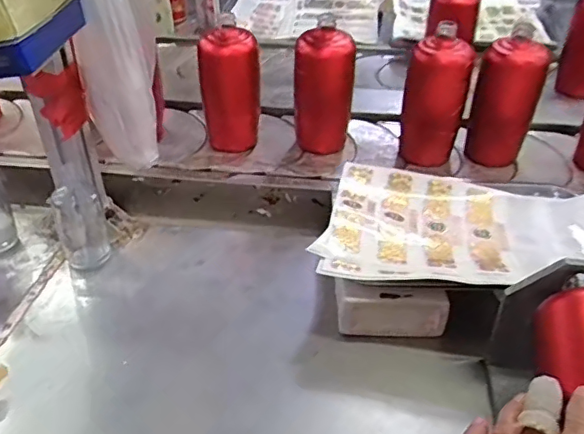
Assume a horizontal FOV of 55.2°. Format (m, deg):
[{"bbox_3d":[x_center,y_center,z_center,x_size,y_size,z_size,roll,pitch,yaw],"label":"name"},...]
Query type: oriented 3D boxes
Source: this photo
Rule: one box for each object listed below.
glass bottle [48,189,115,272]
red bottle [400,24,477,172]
[{"bbox_3d":[-0.250,0.010,0.662,0.054,0.092,0.044,-14,40,-18],"label":"glass bottle"},{"bbox_3d":[0.212,-0.174,0.823,0.092,0.184,0.076,8,38,10],"label":"red bottle"}]

